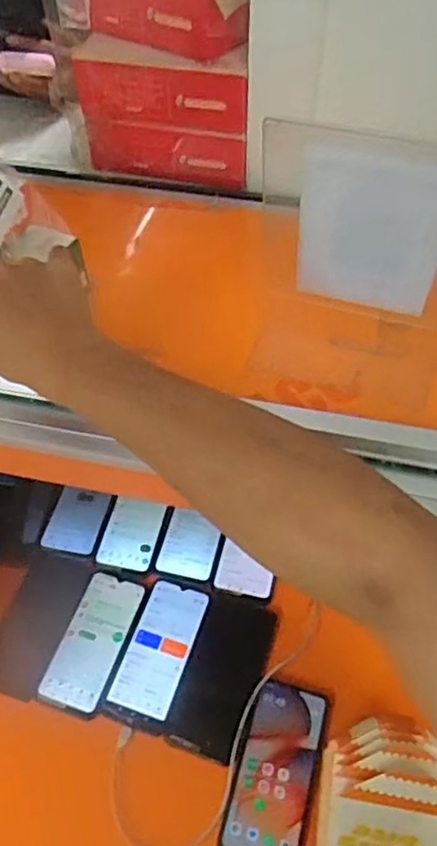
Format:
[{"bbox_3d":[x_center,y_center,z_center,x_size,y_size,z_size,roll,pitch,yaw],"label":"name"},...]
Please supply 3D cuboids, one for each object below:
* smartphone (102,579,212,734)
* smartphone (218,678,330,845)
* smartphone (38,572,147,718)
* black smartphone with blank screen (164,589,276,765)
[{"bbox_3d":[-0.068,0.261,0.729,0.084,0.005,0.168,11,54,10],"label":"smartphone"},{"bbox_3d":[0.060,0.356,0.648,0.080,0.008,0.169,12,54,11],"label":"smartphone"},{"bbox_3d":[-0.144,0.250,0.736,0.082,0.007,0.162,11,54,10],"label":"smartphone"},{"bbox_3d":[0.007,0.278,0.708,0.084,0.007,0.171,9,58,15],"label":"black smartphone with blank screen"}]

